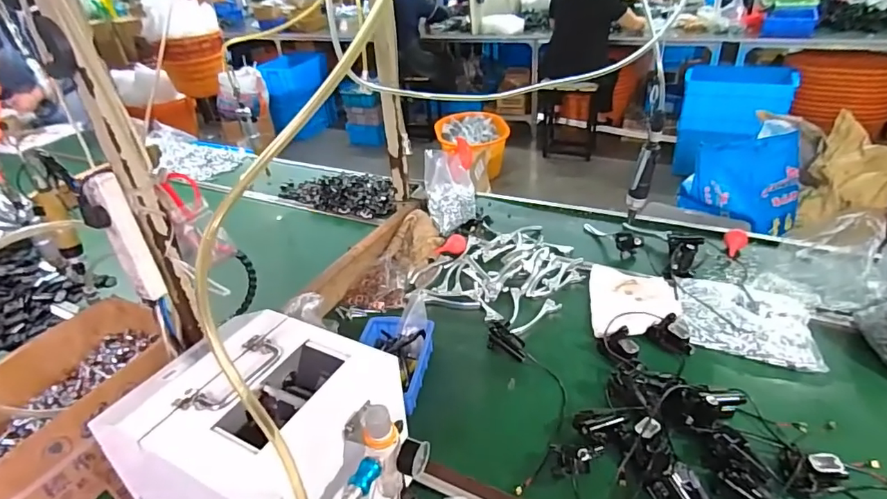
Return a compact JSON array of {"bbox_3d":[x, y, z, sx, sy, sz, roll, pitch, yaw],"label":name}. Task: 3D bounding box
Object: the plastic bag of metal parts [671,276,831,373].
[{"bbox_3d":[0.596,0.131,0.971,0.231,0.037,0.209,6,34,16],"label":"plastic bag of metal parts"}]

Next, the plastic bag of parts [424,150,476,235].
[{"bbox_3d":[0.023,-0.152,1.340,0.144,0.225,0.058,0,-12,-14],"label":"plastic bag of parts"}]

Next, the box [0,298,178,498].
[{"bbox_3d":[-0.598,0.265,0.783,0.277,0.136,0.386,10,36,22],"label":"box"}]

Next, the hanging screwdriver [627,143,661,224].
[{"bbox_3d":[0.421,-0.138,1.054,0.047,0.174,0.034,10,37,23],"label":"hanging screwdriver"}]

